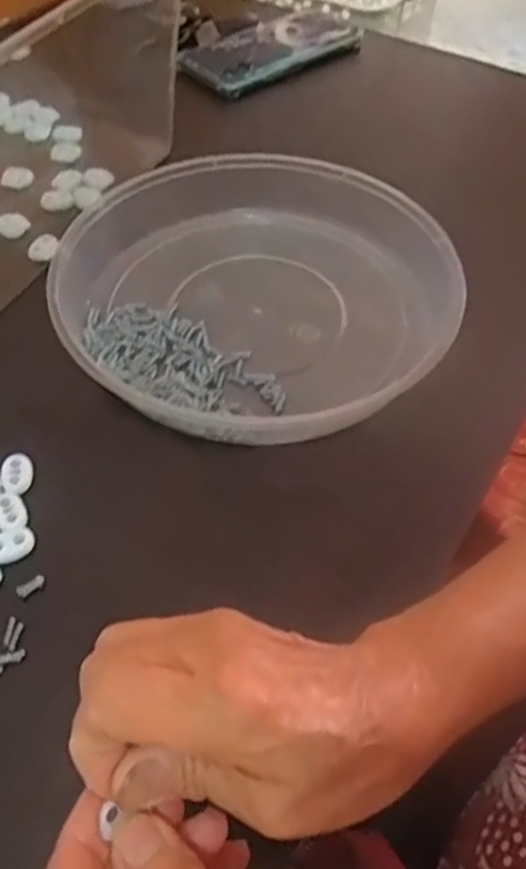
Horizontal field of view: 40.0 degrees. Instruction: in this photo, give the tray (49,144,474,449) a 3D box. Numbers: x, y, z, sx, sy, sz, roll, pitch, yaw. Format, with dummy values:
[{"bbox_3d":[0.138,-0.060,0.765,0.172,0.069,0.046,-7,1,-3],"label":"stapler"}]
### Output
[{"bbox_3d":[-0.004,-0.091,0.436,0.229,0.036,0.219,1,52,-1],"label":"tray"}]

